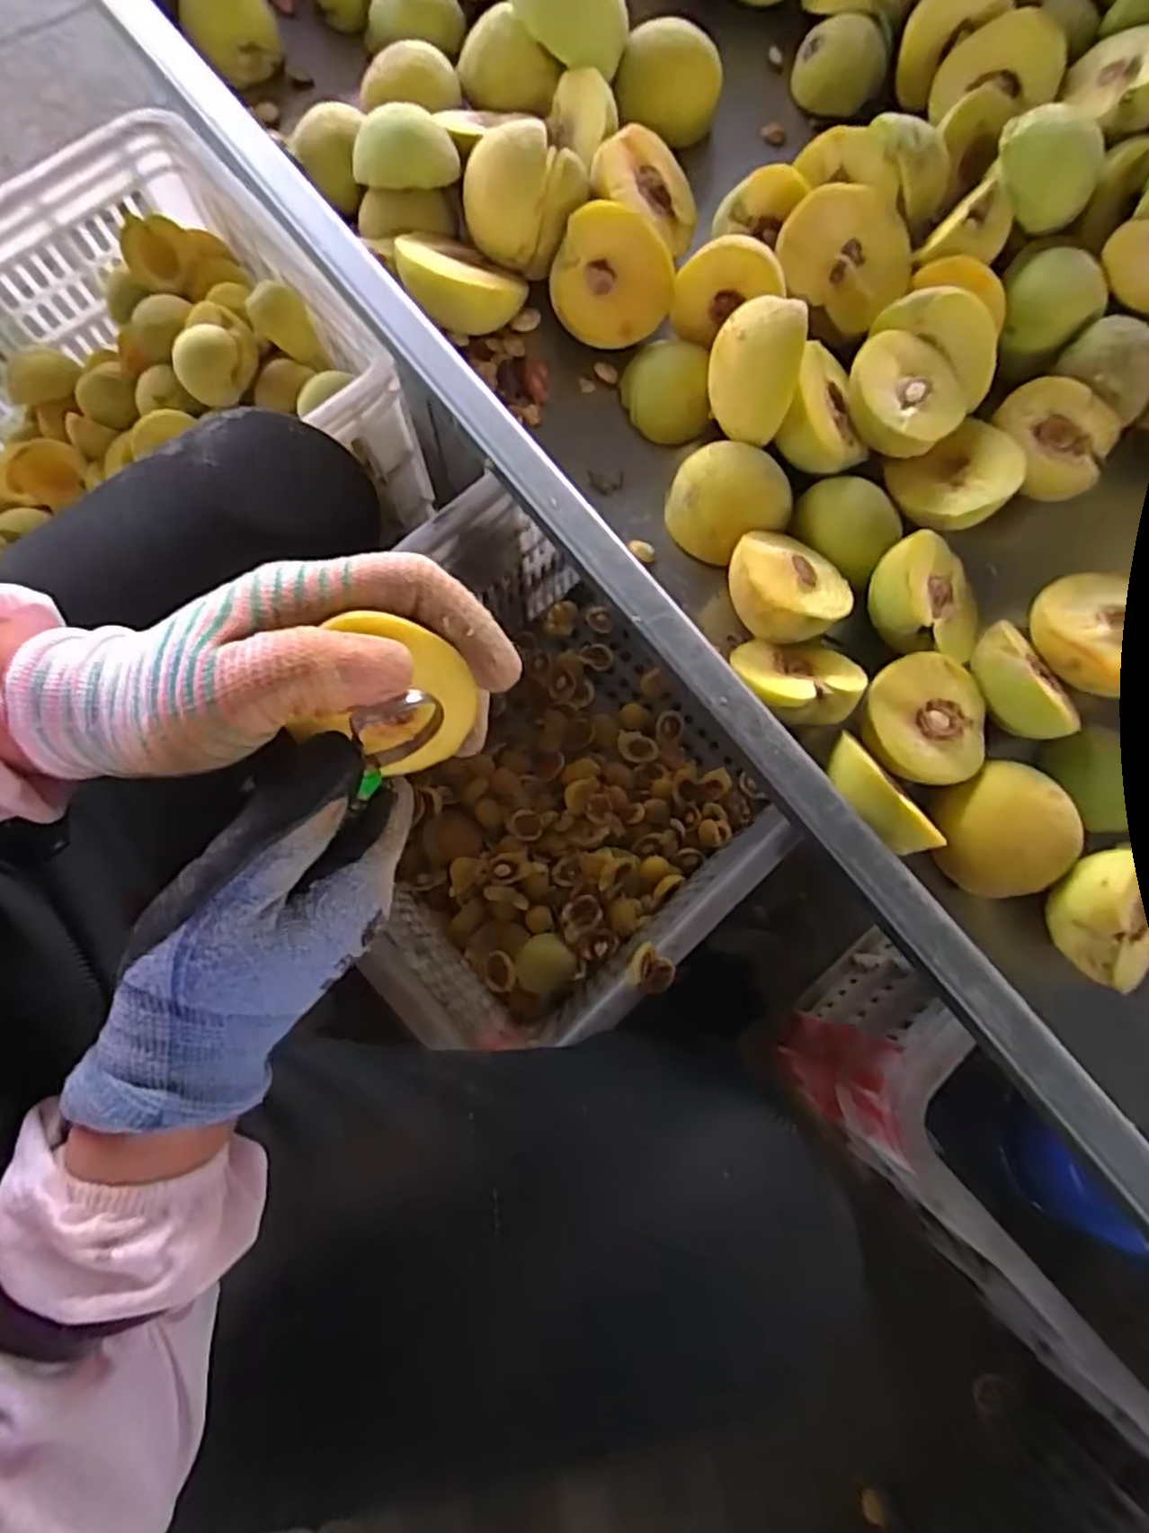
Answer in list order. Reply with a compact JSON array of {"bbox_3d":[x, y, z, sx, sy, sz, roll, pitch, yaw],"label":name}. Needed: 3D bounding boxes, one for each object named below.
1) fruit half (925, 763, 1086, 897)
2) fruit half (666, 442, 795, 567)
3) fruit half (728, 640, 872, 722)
[{"bbox_3d":[0.202,0.030,0.333,0.055,0.026,0.058,-18,79,-5],"label":"fruit half"},{"bbox_3d":[0.081,-0.142,0.376,0.056,0.030,0.056,0,78,-2],"label":"fruit half"},{"bbox_3d":[0.107,-0.042,0.338,0.060,0.028,0.045,8,78,0],"label":"fruit half"}]

